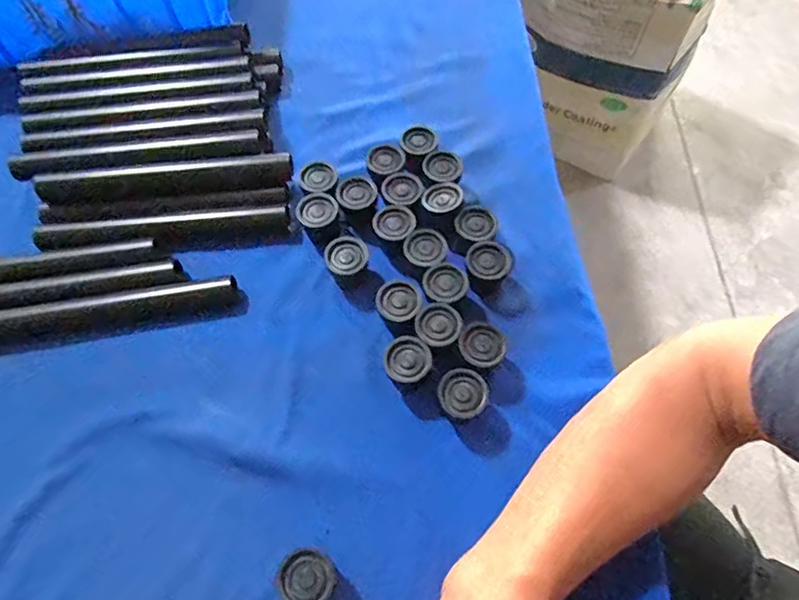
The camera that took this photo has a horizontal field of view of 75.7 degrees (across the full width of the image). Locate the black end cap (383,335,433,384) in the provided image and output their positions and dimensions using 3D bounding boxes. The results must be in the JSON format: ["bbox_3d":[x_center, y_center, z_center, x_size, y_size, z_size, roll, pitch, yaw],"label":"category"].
[{"bbox_3d":[0.006,0.048,0.387,0.033,0.027,0.034,-1,65,2],"label":"black end cap"}]

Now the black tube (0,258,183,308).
[{"bbox_3d":[-0.297,-0.007,0.425,0.225,0.020,0.026,-11,65,-3],"label":"black tube"}]

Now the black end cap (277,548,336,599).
[{"bbox_3d":[-0.057,0.178,0.329,0.033,0.032,0.032,-1,65,2],"label":"black end cap"}]

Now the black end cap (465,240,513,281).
[{"bbox_3d":[0.072,-0.027,0.420,0.036,0.029,0.031,13,66,9],"label":"black end cap"}]

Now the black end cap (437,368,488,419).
[{"bbox_3d":[0.046,0.071,0.376,0.035,0.027,0.033,-1,65,2],"label":"black end cap"}]

